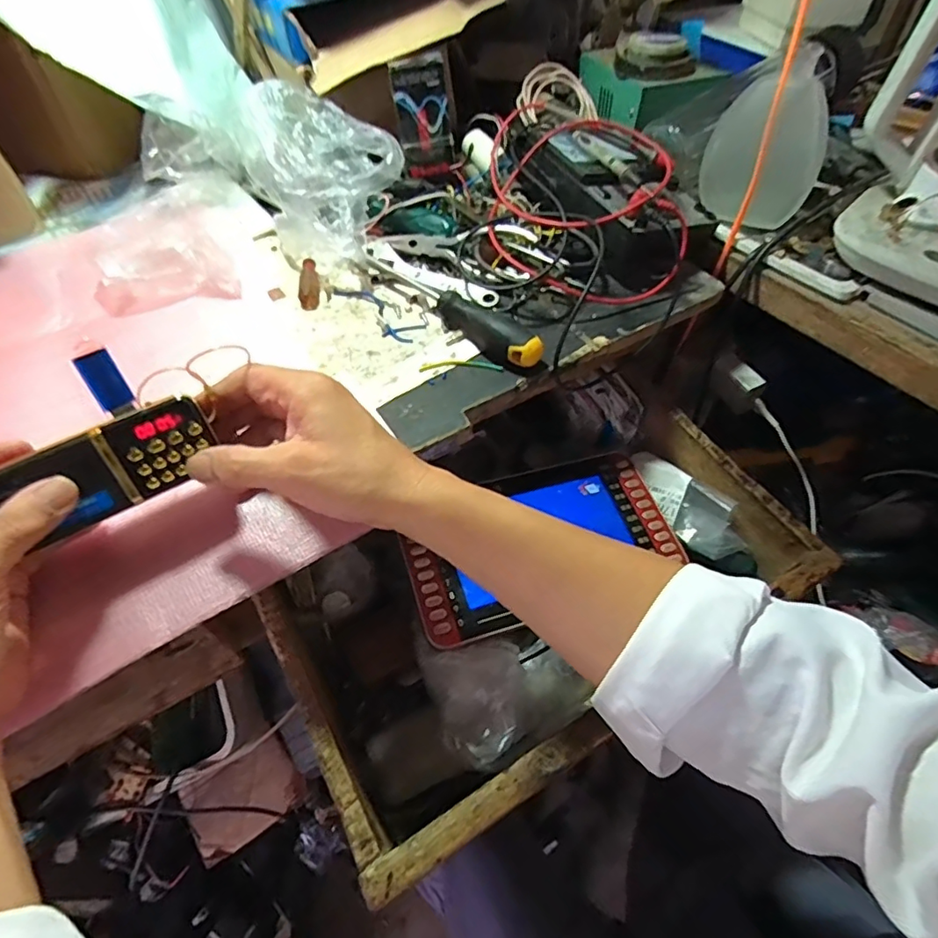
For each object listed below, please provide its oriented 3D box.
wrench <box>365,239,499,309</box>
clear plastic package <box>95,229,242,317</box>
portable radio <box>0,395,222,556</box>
[{"bbox_3d":[-0.036,-0.171,0.483,0.137,0.007,0.022,31,89,20],"label":"wrench"},{"bbox_3d":[-0.258,-0.164,0.462,0.111,0.039,0.074,-22,55,-16],"label":"clear plastic package"},{"bbox_3d":[-0.198,0.002,0.299,0.115,0.046,0.022,-28,23,-21],"label":"portable radio"}]

